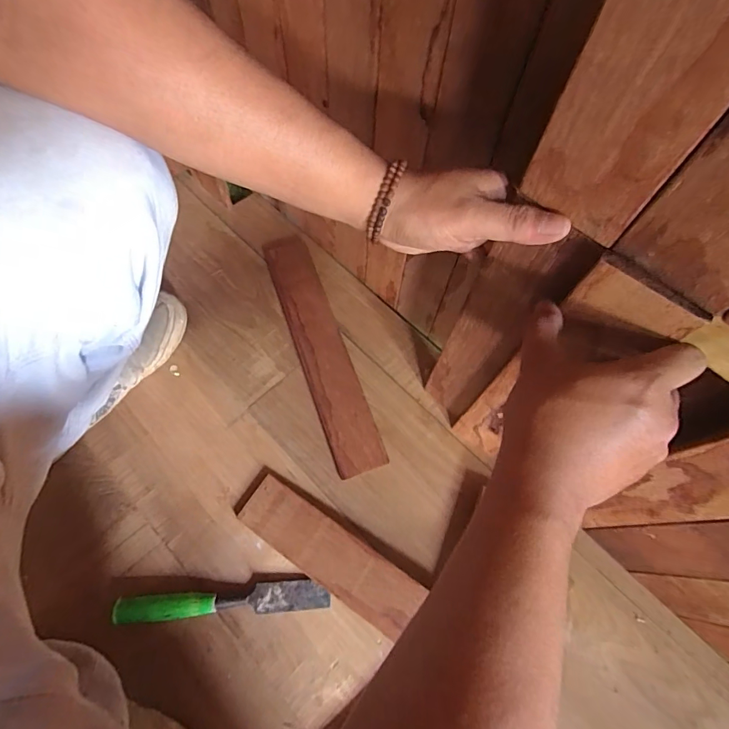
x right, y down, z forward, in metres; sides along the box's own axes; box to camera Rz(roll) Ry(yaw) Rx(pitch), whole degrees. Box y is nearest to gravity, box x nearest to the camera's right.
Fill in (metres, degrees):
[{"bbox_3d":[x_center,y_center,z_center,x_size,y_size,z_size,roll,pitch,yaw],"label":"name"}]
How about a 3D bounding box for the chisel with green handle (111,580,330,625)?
[{"bbox_3d":[-0.160,0.271,0.484,0.233,0.023,0.031,-2,66,-4],"label":"chisel with green handle"}]

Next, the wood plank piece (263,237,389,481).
[{"bbox_3d":[-0.069,-0.030,0.622,0.072,0.016,0.385,-18,68,-10],"label":"wood plank piece"}]

